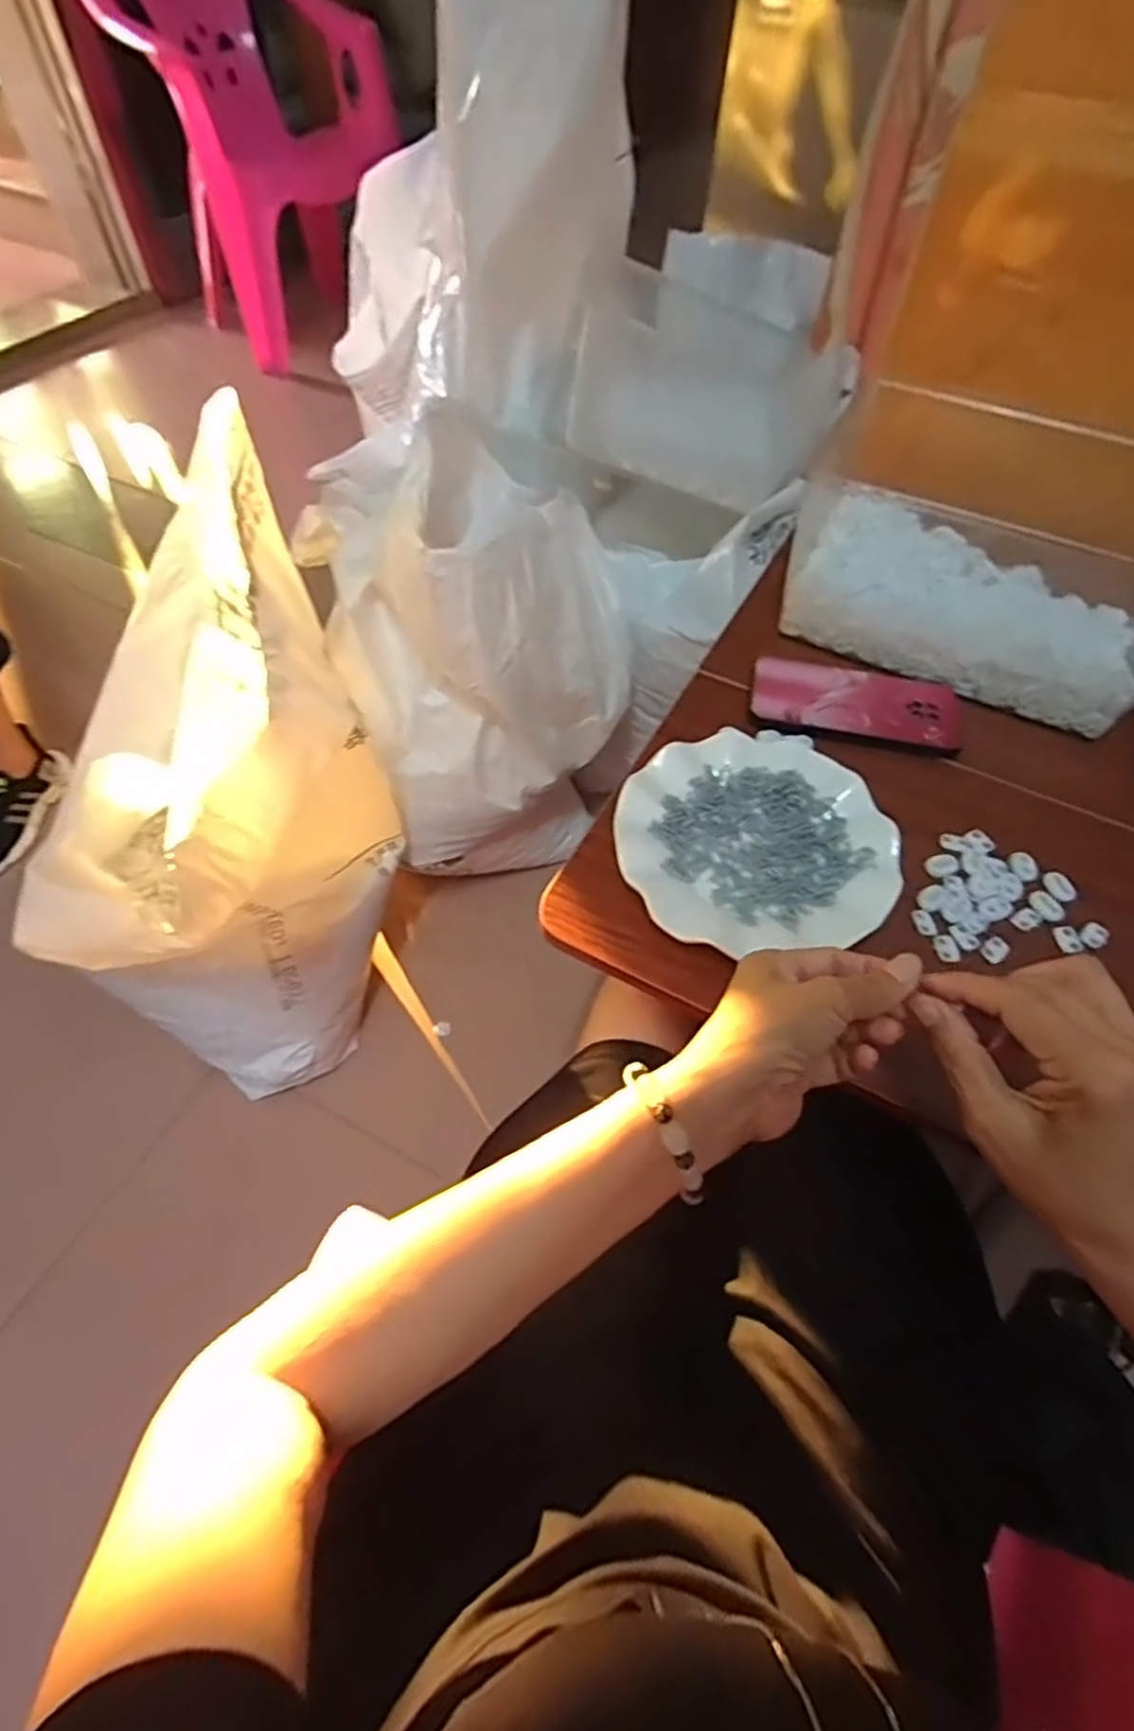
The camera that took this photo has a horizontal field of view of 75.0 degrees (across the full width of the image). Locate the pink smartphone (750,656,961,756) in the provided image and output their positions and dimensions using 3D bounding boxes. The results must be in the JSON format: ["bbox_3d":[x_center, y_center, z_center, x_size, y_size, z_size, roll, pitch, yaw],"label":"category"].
[{"bbox_3d":[0.230,-0.131,0.590,0.159,0.008,0.083,6,55,1],"label":"pink smartphone"}]

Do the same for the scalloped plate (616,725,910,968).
[{"bbox_3d":[0.124,-0.021,0.503,0.179,0.021,0.169,1,55,-2],"label":"scalloped plate"}]

